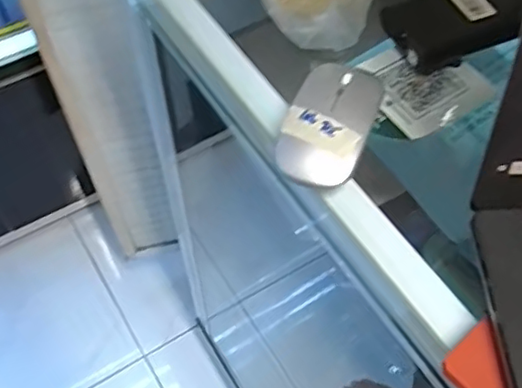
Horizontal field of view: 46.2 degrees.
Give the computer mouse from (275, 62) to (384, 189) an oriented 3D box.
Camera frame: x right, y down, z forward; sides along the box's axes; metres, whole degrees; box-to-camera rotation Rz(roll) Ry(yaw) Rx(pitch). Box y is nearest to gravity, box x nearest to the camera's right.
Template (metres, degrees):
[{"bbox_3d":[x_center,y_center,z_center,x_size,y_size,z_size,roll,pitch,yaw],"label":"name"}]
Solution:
[{"bbox_3d":[0.053,-0.056,0.434,0.054,0.033,0.117,19,58,14],"label":"computer mouse"}]

